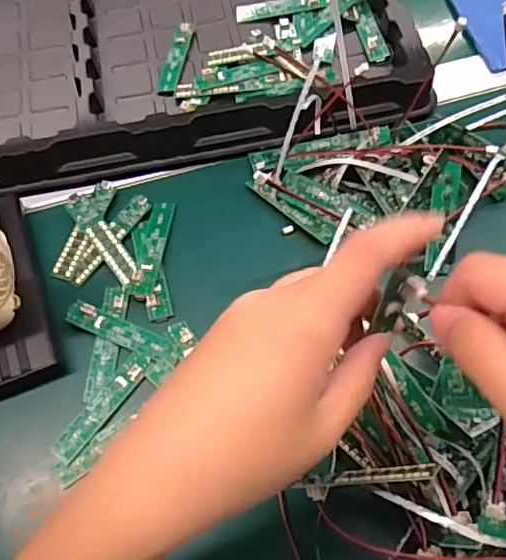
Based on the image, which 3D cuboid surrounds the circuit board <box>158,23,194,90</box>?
[{"bbox_3d":[-0.069,-0.198,0.497,0.016,0.011,0.079,9,65,7],"label":"circuit board"}]

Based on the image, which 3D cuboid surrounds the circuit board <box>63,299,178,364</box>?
[{"bbox_3d":[-0.091,0.037,0.394,0.081,0.004,0.018,23,67,0],"label":"circuit board"}]

